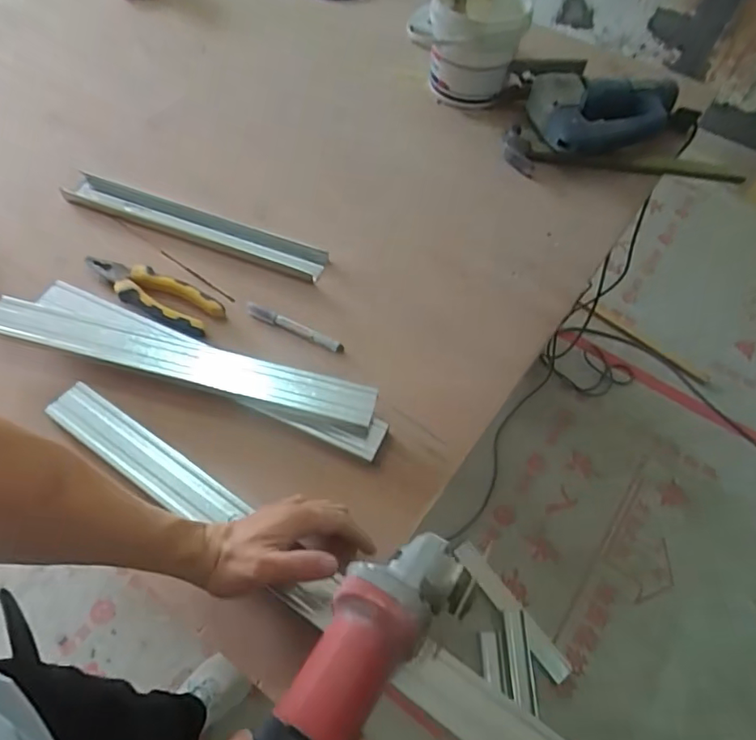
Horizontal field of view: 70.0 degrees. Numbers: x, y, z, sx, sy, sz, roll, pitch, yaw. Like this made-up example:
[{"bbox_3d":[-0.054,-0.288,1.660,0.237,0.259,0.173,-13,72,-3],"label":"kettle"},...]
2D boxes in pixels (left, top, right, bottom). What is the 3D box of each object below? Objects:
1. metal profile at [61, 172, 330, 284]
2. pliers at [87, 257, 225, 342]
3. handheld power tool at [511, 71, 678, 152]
[{"bbox_3d":[-0.259,-0.206,0.753,0.392,0.026,0.060,19,56,13],"label":"metal profile"},{"bbox_3d":[-0.283,-0.098,0.673,0.184,0.021,0.063,26,59,13],"label":"pliers"},{"bbox_3d":[0.401,-0.464,0.953,0.260,0.066,0.205,-6,57,-7],"label":"handheld power tool"}]

